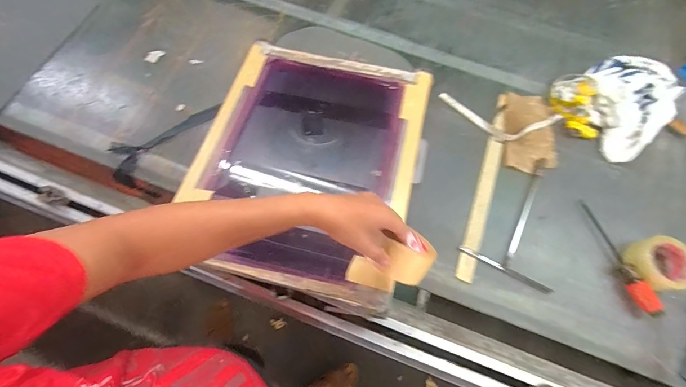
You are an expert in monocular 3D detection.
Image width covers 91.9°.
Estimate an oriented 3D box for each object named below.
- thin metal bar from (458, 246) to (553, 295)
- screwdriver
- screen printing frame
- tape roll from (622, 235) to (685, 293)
[{"bbox_3d":[0.330,0.154,0.678,0.196,0.008,0.016,27,70,7],"label":"thin metal bar"},{"bbox_3d":[0.557,0.124,0.672,0.036,0.033,0.241,-19,71,-10],"label":"screwdriver"},{"bbox_3d":[-0.076,-0.077,0.682,0.439,0.043,0.526,15,69,4],"label":"screen printing frame"},{"bbox_3d":[0.638,0.143,0.664,0.111,0.042,0.107,1,69,-2],"label":"tape roll"}]

